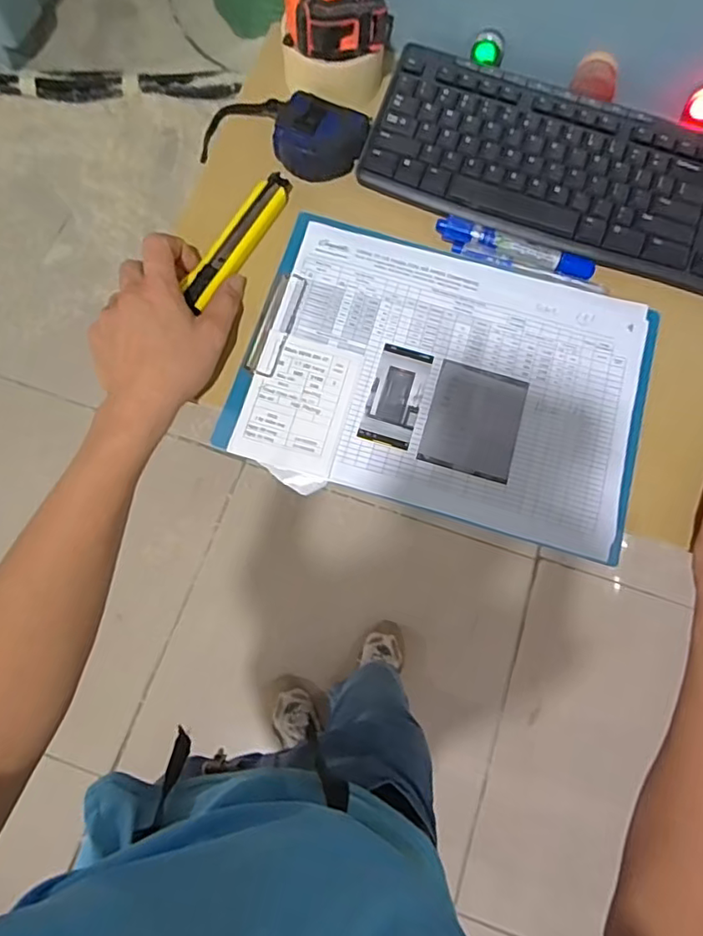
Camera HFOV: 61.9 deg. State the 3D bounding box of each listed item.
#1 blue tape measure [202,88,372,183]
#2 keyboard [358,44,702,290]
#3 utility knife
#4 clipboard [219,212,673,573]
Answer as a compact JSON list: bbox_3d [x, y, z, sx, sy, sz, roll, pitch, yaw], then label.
[{"bbox_3d":[-0.057,-0.297,0.514,0.137,0.040,0.069,16,75,3],"label":"blue tape measure"},{"bbox_3d":[0.230,-0.242,0.500,0.429,0.020,0.141,20,72,5],"label":"keyboard"},{"bbox_3d":[-0.093,-0.193,0.492,0.027,0.010,0.145,28,73,6],"label":"utility knife"},{"bbox_3d":[0.076,-0.071,0.468,0.310,0.010,0.217,16,76,3],"label":"clipboard"}]

